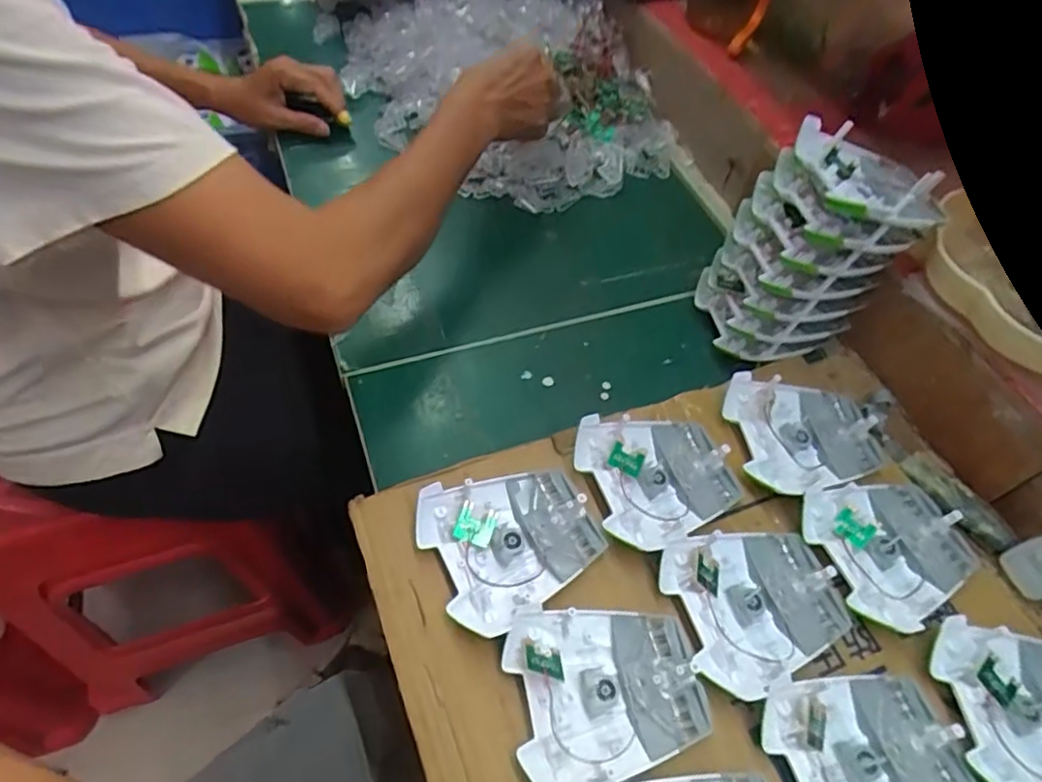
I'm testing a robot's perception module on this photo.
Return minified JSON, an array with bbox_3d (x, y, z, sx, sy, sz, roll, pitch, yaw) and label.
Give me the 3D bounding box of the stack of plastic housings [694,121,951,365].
[{"bbox_3d":[0.224,-0.107,0.499,0.124,0.159,0.121,33,58,17],"label":"stack of plastic housings"}]

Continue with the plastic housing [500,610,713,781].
[{"bbox_3d":[0.050,0.173,0.363,0.108,0.021,0.093,-8,57,-11],"label":"plastic housing"}]

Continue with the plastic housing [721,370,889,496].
[{"bbox_3d":[0.215,0.032,0.478,0.110,0.022,0.098,-4,56,-8],"label":"plastic housing"}]

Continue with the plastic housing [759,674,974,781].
[{"bbox_3d":[0.196,0.208,0.350,0.105,0.021,0.094,-10,57,-12],"label":"plastic housing"}]

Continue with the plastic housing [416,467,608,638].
[{"bbox_3d":[-0.004,0.096,0.411,0.108,0.023,0.095,-21,60,-19],"label":"plastic housing"}]

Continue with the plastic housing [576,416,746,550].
[{"bbox_3d":[0.099,0.061,0.449,0.108,0.034,0.096,-15,58,-16],"label":"plastic housing"}]

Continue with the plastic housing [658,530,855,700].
[{"bbox_3d":[0.150,0.134,0.400,0.109,0.024,0.093,-12,57,-13],"label":"plastic housing"}]

